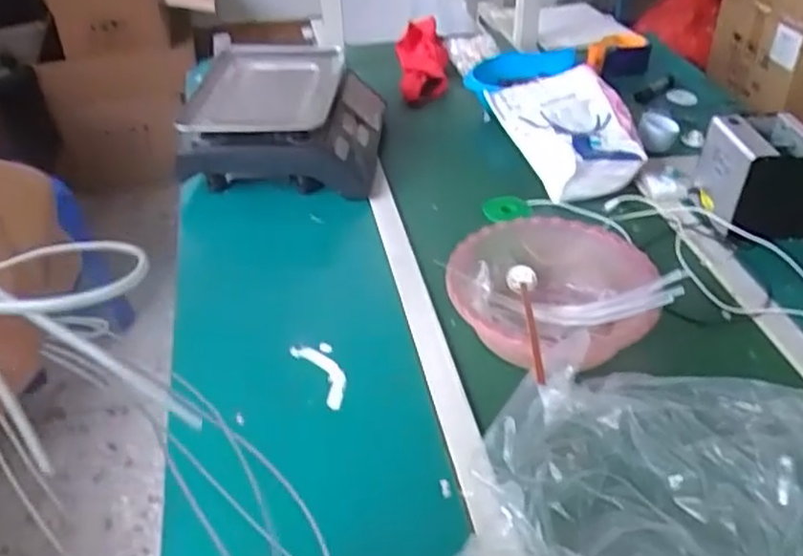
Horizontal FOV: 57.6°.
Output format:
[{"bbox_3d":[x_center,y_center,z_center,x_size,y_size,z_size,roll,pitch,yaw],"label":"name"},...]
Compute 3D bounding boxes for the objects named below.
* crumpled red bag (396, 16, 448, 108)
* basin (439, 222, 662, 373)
[{"bbox_3d":[0.046,-0.485,1.579,0.107,0.068,0.325,-2,52,-2],"label":"crumpled red bag"},{"bbox_3d":[0.180,0.030,0.921,0.248,0.096,0.254,0,39,0],"label":"basin"}]

